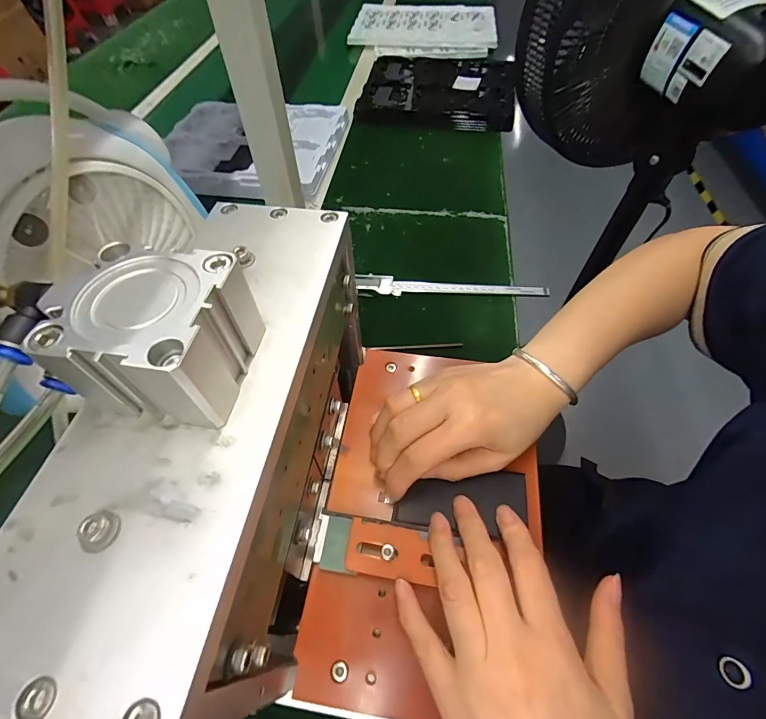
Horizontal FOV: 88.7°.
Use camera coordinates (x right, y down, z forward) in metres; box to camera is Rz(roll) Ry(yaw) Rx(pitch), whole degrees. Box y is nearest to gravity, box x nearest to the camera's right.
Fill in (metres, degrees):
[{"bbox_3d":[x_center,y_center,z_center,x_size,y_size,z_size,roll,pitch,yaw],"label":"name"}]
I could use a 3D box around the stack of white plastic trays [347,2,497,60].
[{"bbox_3d":[0.112,-0.897,1.063,0.383,0.041,0.332,4,55,4],"label":"stack of white plastic trays"}]

